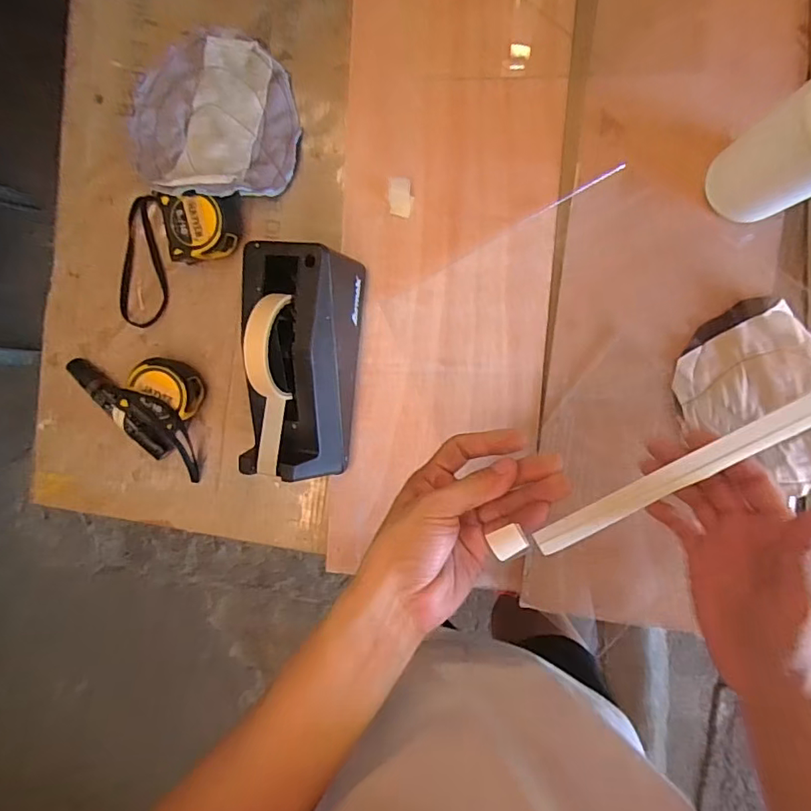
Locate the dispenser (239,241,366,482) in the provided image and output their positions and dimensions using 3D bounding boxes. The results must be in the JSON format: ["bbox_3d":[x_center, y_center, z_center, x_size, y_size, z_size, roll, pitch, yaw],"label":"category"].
[{"bbox_3d":[-0.094,-0.037,0.467,0.085,0.116,0.194,5,95,6],"label":"dispenser"}]

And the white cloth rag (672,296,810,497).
[{"bbox_3d":[0.319,0.000,0.470,0.120,0.022,0.173,-34,90,8],"label":"white cloth rag"}]

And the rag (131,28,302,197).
[{"bbox_3d":[-0.189,-0.273,0.504,0.163,0.031,0.150,1,95,7],"label":"rag"}]

